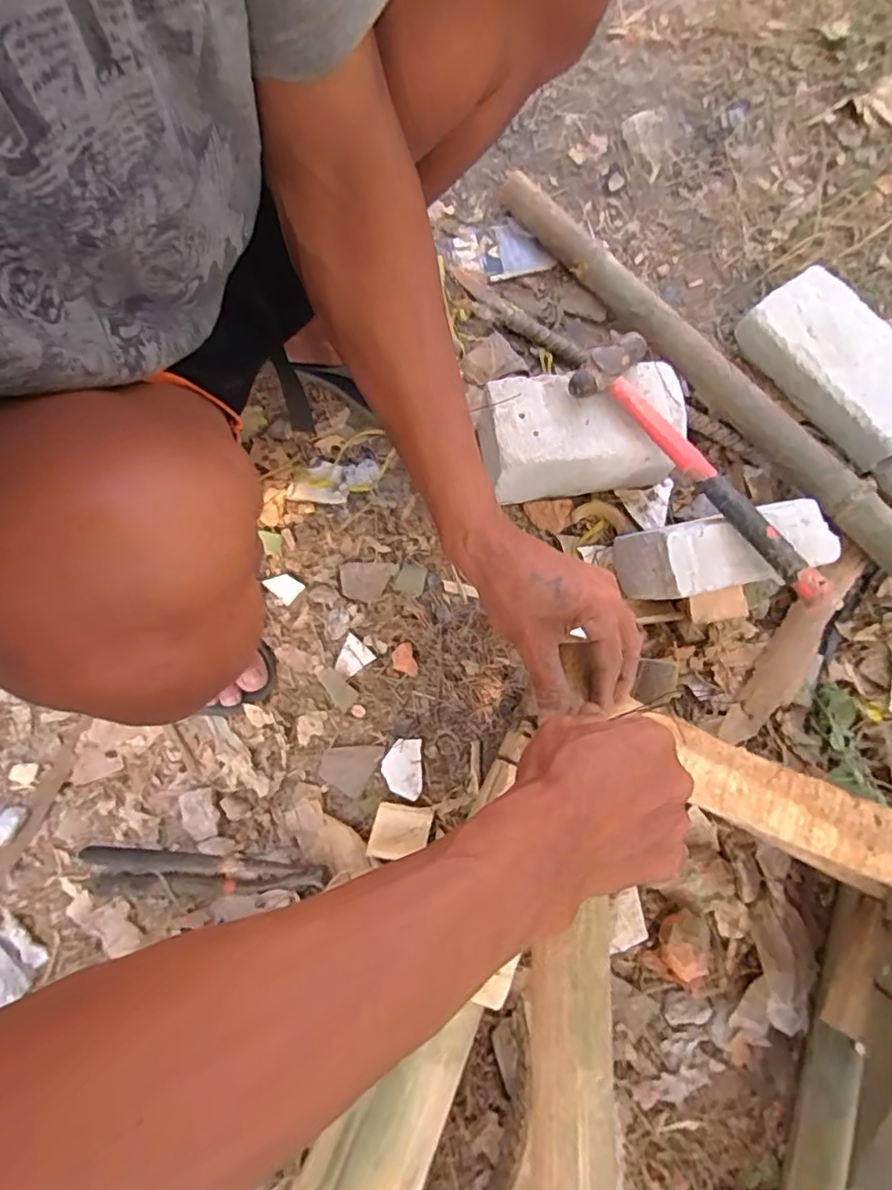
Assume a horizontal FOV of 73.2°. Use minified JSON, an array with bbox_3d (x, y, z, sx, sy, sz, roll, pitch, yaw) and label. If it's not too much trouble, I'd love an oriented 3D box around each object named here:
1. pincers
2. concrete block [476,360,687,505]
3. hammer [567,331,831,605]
[{"bbox_3d":[-0.235,0.261,0.570,0.238,0.043,0.048,0,76,-1],"label":"pincers"},{"bbox_3d":[0.142,-0.172,0.639,0.206,0.094,0.107,-10,77,-3],"label":"concrete block"},{"bbox_3d":[0.257,-0.131,0.575,0.089,0.027,0.311,-43,82,-12],"label":"hammer"}]

